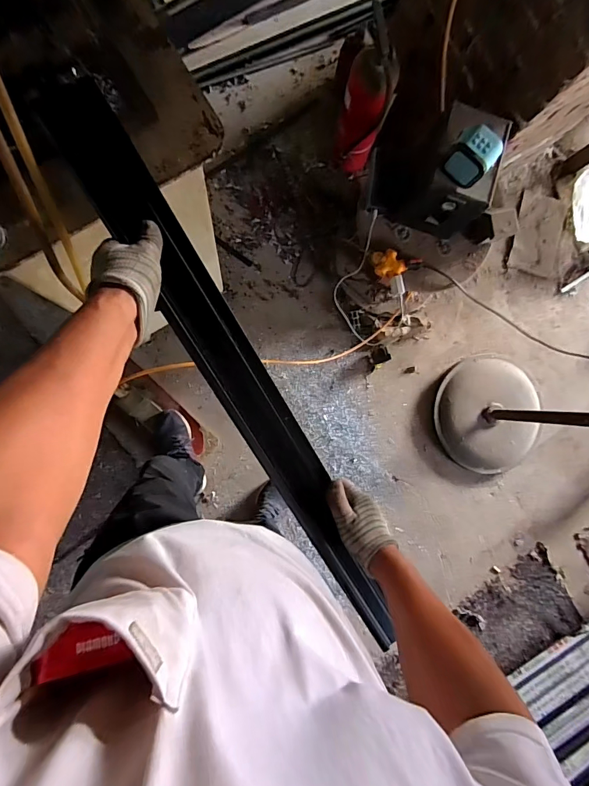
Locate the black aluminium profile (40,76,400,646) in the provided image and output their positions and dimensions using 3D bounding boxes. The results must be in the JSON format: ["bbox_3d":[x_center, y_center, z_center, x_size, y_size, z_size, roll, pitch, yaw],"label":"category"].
[{"bbox_3d":[-0.060,0.004,0.533,0.076,0.050,0.784,-30,107,-7],"label":"black aluminium profile"}]

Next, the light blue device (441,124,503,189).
[{"bbox_3d":[0.364,-0.486,0.841,0.088,0.082,0.078,35,84,-7],"label":"light blue device"}]

